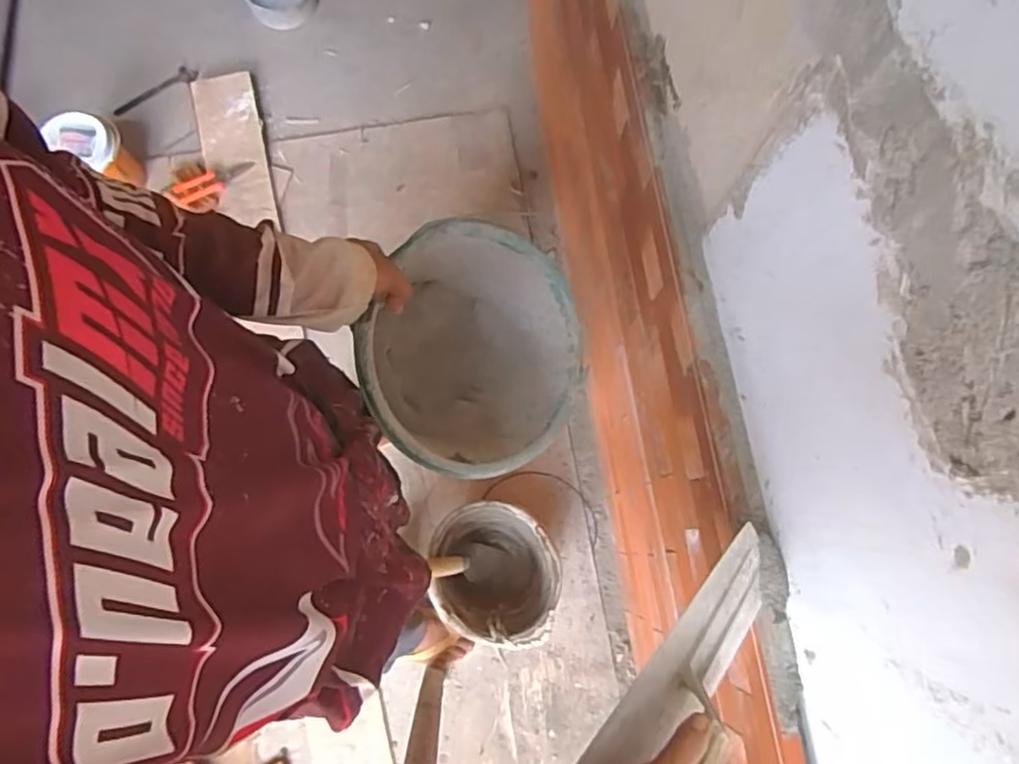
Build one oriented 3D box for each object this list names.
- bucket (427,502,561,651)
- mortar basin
[{"bbox_3d":[-0.027,0.375,1.276,0.231,0.188,0.250,0,76,-1],"label":"bucket"},{"bbox_3d":[-0.065,-0.032,0.746,0.271,0.154,0.266,2,87,-34],"label":"mortar basin"}]

